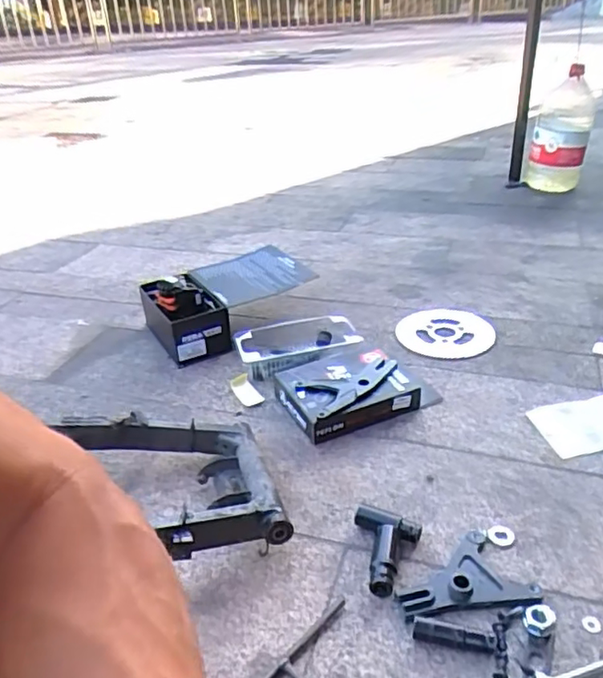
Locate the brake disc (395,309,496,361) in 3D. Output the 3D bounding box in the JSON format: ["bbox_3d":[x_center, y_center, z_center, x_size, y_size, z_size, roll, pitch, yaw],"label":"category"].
[{"bbox_3d":[0.264,-0.014,1.098,0.174,0.015,0.146,-9,31,-9],"label":"brake disc"}]

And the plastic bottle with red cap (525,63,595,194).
[{"bbox_3d":[0.730,-0.585,1.719,0.165,0.303,0.149,4,32,14],"label":"plastic bottle with red cap"}]

